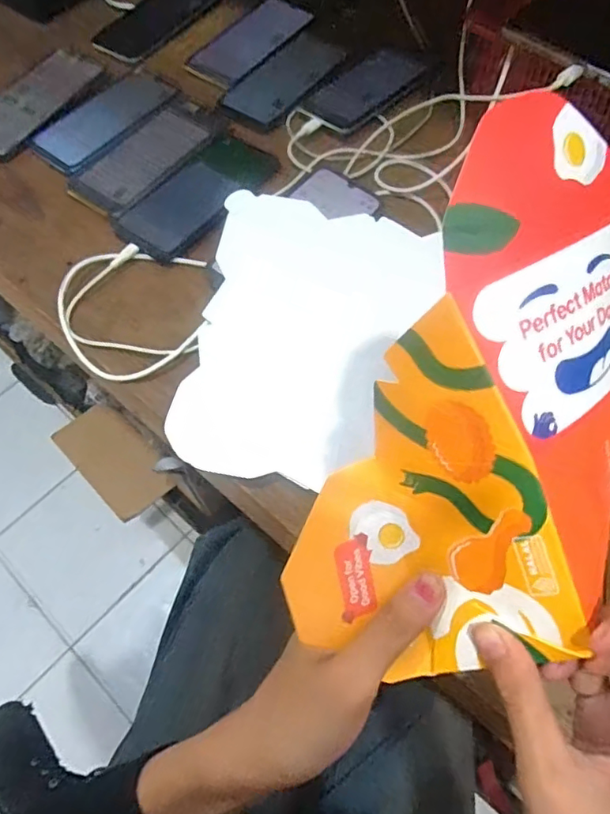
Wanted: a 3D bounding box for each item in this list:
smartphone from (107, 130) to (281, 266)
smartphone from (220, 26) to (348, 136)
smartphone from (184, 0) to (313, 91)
[{"bbox_3d":[-0.101,-0.206,0.527,0.083,0.006,0.159,36,69,17],"label":"smartphone"},{"bbox_3d":[-0.020,-0.365,0.614,0.076,0.005,0.176,31,68,15],"label":"smartphone"},{"bbox_3d":[-0.067,-0.433,0.654,0.073,0.011,0.162,36,69,17],"label":"smartphone"}]

